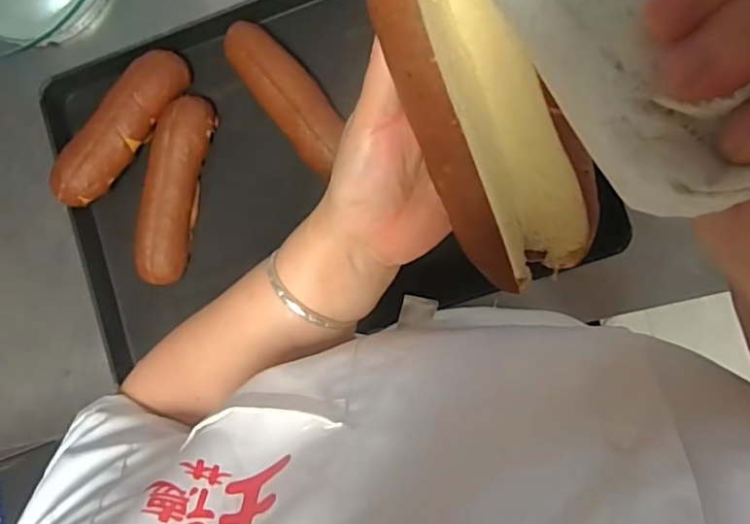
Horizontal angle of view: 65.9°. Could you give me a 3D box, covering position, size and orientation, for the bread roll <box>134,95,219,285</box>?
[{"bbox_3d":[-0.234,-0.084,0.674,0.057,0.046,0.213,12,91,9],"label":"bread roll"}]

